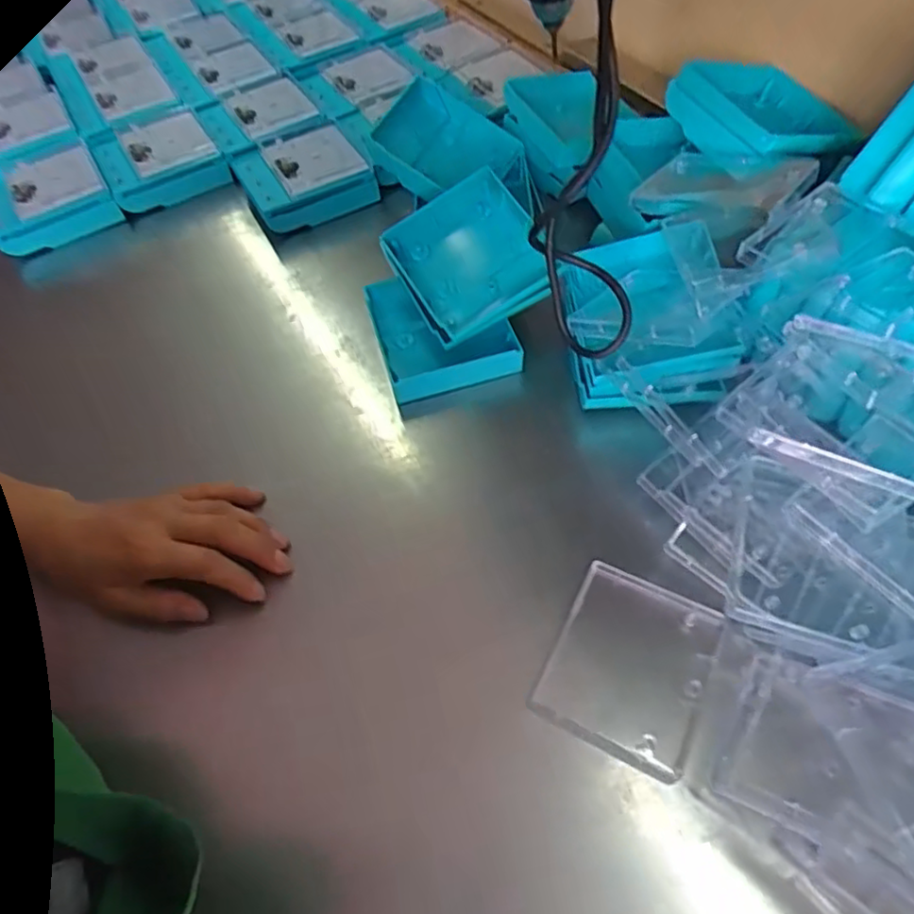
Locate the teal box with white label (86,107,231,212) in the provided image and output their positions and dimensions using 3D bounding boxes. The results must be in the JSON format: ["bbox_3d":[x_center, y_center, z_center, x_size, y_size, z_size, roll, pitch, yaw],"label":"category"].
[{"bbox_3d":[-0.308,-0.310,0.656,0.113,0.045,0.115,-28,59,-14],"label":"teal box with white label"}]

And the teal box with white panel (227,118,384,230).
[{"bbox_3d":[-0.149,-0.276,0.623,0.116,0.039,0.108,-23,58,-11],"label":"teal box with white panel"}]

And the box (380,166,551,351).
[{"bbox_3d":[0.012,-0.153,0.495,0.107,0.029,0.114,-31,70,0],"label":"box"}]

